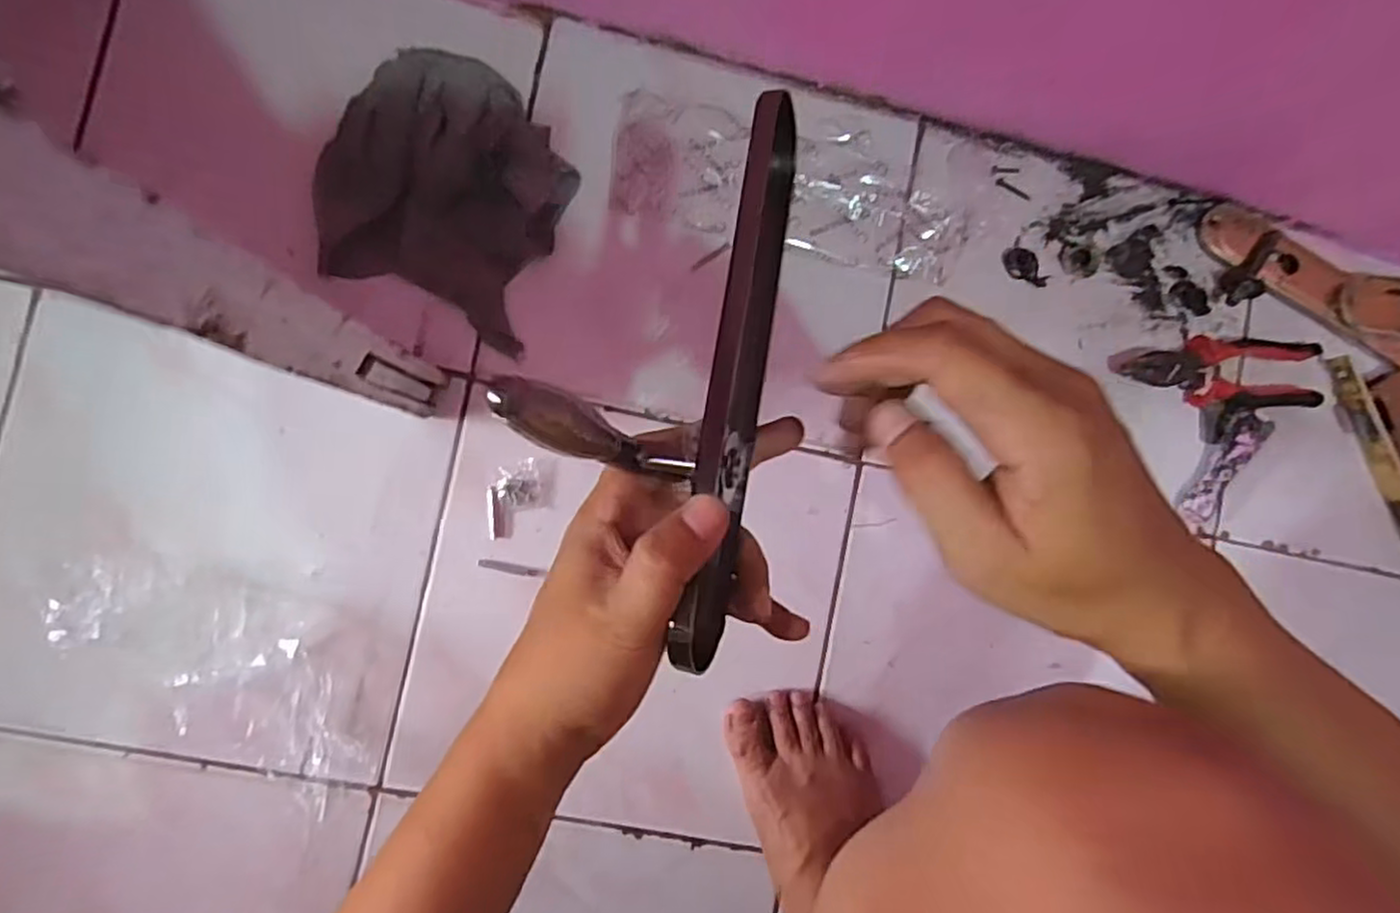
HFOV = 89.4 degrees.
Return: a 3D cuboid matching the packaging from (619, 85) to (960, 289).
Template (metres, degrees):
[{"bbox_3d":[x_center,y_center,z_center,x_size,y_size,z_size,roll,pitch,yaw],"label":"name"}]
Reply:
[{"bbox_3d":[0.072,-0.210,0.535,0.267,0.030,0.101,10,87,-5],"label":"packaging"}]

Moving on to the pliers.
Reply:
[{"bbox_3d":[0.418,-0.067,0.558,0.171,0.025,0.058,1,87,-6],"label":"pliers"}]

